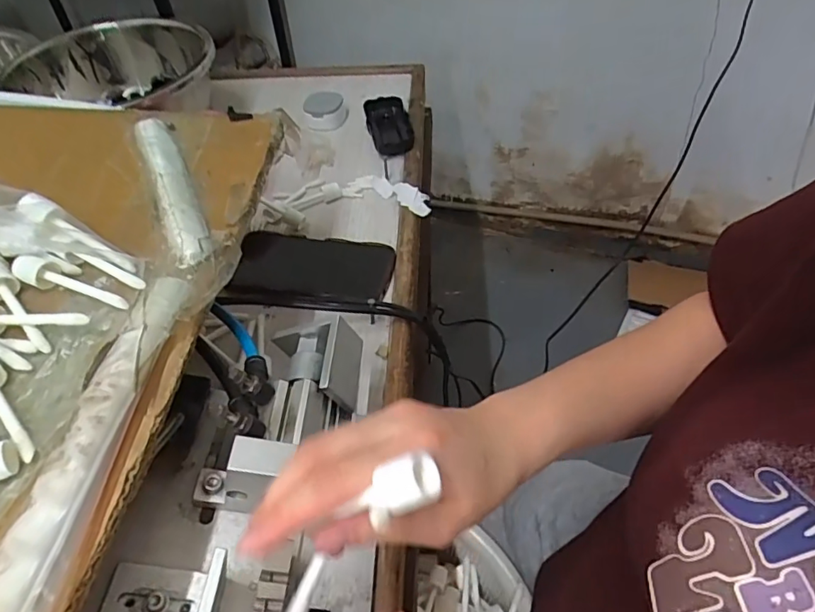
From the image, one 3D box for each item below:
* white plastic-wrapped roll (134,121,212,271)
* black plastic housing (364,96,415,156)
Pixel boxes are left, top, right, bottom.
[{"bbox_3d":[-0.175,-0.089,0.393,0.026,0.017,0.172,-23,52,-16],"label":"white plastic-wrapped roll"},{"bbox_3d":[-0.025,-0.240,0.702,0.056,0.020,0.115,-8,49,-4],"label":"black plastic housing"}]

